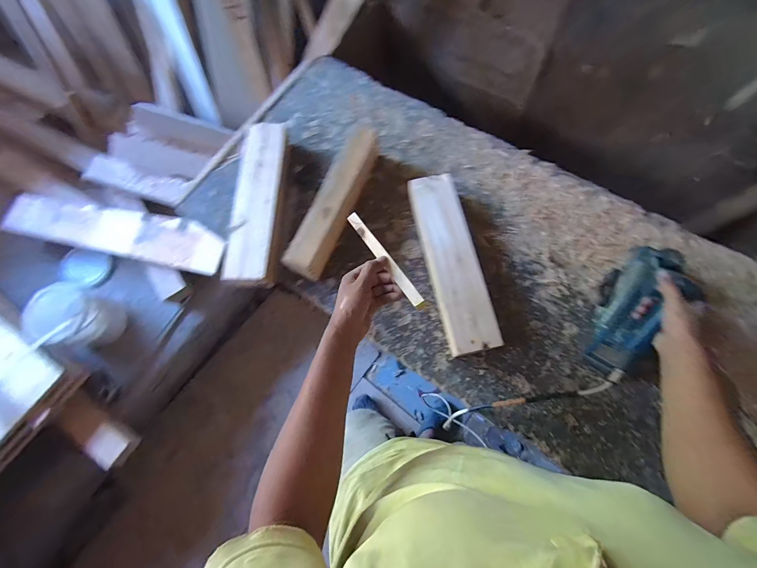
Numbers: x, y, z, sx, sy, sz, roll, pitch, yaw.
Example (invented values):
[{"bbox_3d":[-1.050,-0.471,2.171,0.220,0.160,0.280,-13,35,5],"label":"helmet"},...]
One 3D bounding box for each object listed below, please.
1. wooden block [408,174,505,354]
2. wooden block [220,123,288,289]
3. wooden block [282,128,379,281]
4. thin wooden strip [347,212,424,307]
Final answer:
[{"bbox_3d":[0.151,-0.047,0.673,0.091,0.071,0.394,-12,74,-1],"label":"wooden block"},{"bbox_3d":[-0.268,-0.190,0.727,0.102,0.068,0.404,-1,74,2],"label":"wooden block"},{"bbox_3d":[-0.093,-0.183,0.716,0.074,0.081,0.367,22,76,8],"label":"wooden block"},{"bbox_3d":[0.006,-0.042,0.476,0.017,0.009,0.182,-33,66,-7],"label":"thin wooden strip"}]

